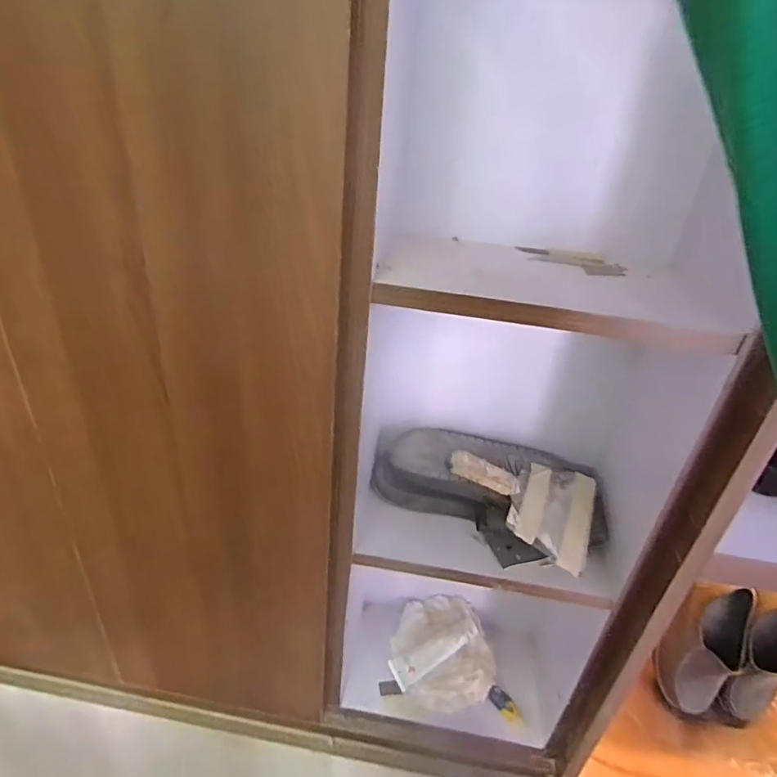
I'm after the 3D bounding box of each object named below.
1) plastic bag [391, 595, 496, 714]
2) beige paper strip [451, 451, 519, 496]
[{"bbox_3d":[0.095,0.456,0.873,0.175,0.075,0.177,0,31,-10],"label":"plastic bag"},{"bbox_3d":[0.125,0.109,0.639,0.091,0.011,0.032,26,64,4],"label":"beige paper strip"}]

